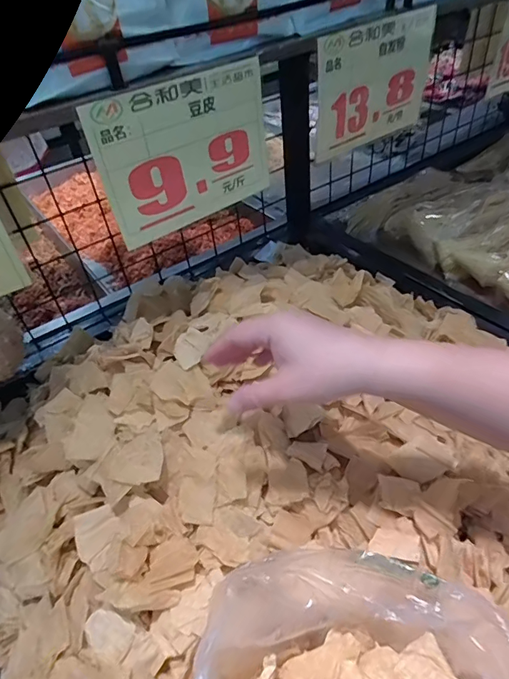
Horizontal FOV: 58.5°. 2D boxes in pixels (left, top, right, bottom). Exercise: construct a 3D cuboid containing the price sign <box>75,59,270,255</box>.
[{"bbox_3d":[-0.071,-0.208,0.511,0.209,0.152,0.011,-30,45,-22],"label":"price sign"}]

